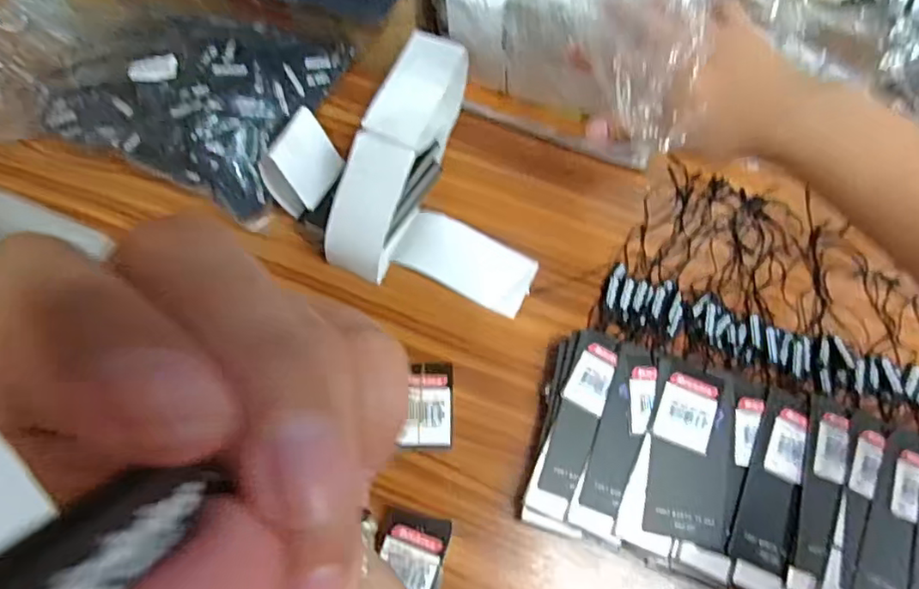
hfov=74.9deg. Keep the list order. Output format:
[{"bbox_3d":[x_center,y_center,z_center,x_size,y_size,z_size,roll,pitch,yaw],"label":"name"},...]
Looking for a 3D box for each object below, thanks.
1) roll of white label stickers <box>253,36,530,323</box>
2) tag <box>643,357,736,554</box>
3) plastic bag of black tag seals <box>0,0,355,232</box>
[{"bbox_3d":[-0.020,-0.078,0.434,0.170,0.077,0.180,-40,73,-16],"label":"roll of white label stickers"},{"bbox_3d":[0.146,0.098,0.377,0.055,0.004,0.107,16,73,0],"label":"tag"},{"bbox_3d":[-0.241,-0.156,0.464,0.276,0.072,0.161,11,68,4],"label":"plastic bag of black tag seals"}]

